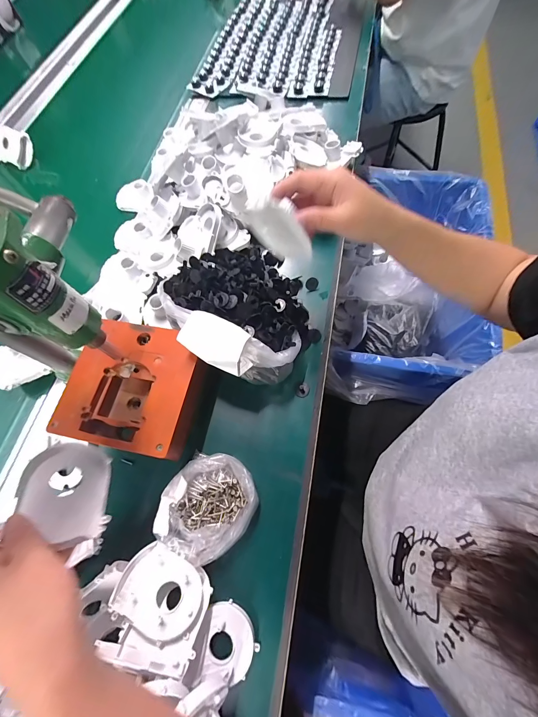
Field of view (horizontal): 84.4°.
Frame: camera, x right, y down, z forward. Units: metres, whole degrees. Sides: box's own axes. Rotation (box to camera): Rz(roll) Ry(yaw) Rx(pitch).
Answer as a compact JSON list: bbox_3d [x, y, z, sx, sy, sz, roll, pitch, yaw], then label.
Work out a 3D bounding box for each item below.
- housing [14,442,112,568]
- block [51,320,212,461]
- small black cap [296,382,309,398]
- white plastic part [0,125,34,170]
[{"bbox_3d":[-0.180,0.125,0.261,0.066,0.025,0.093,12,47,-37],"label":"housing"},{"bbox_3d":[-0.161,0.037,0.375,0.156,0.060,0.154,10,65,7],"label":"block"},{"bbox_3d":[0.046,0.043,0.407,0.017,0.008,0.021,4,65,4],"label":"small black cap"},{"bbox_3d":[-0.556,-0.457,0.641,0.091,0.015,0.070,18,109,7],"label":"white plastic part"}]

